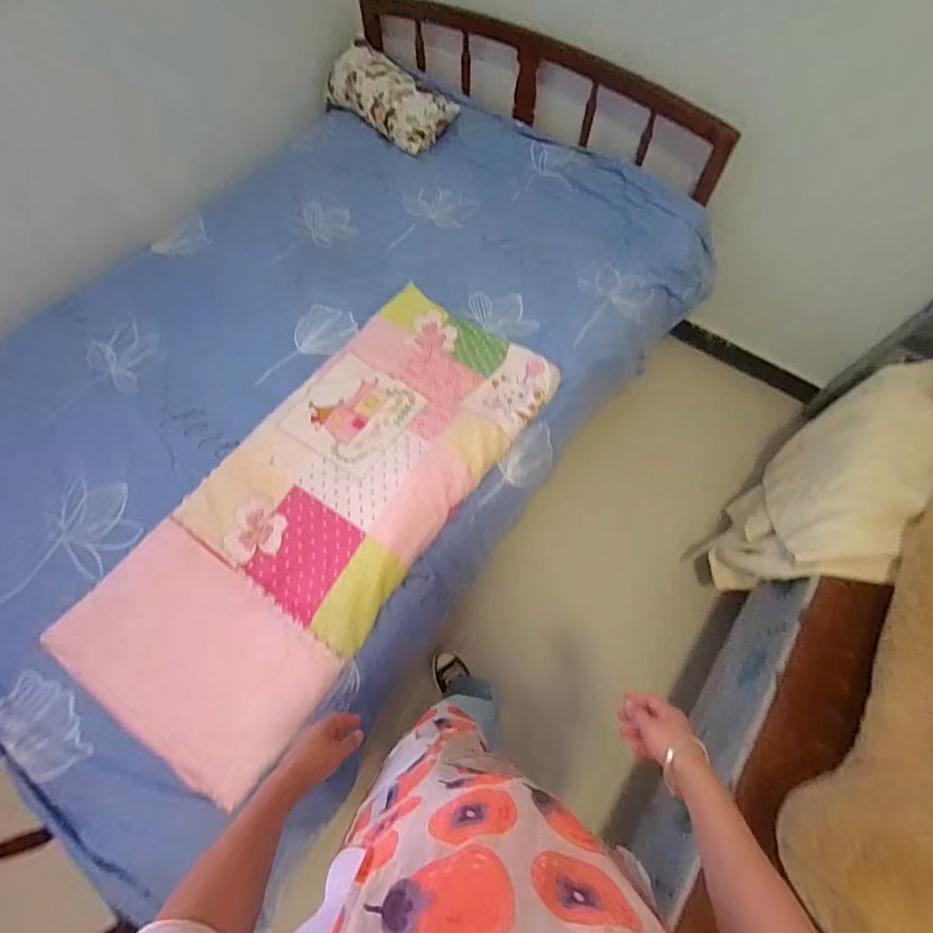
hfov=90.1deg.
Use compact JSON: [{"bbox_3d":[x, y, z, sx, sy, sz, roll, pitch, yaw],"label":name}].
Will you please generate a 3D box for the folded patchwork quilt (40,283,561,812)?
[{"bbox_3d":[-0.265,0.043,0.930,0.469,0.049,1.033,32,69,15],"label":"folded patchwork quilt"}]

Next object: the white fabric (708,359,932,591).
[{"bbox_3d":[0.890,0.048,1.142,0.258,0.361,0.645,39,71,17],"label":"white fabric"}]

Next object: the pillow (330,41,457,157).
[{"bbox_3d":[-0.256,-1.177,1.479,0.189,0.129,0.447,-42,71,-17],"label":"pillow"}]

